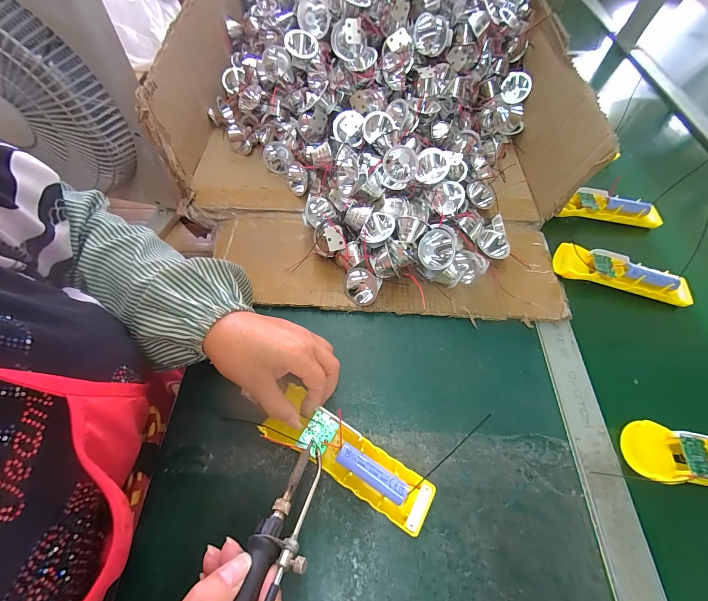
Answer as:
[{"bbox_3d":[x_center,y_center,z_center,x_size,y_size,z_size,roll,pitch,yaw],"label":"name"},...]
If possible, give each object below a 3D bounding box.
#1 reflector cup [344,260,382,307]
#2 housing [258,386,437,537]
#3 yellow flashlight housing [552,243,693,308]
[{"bbox_3d":[0.009,-0.019,0.360,0.043,0.047,0.026,4,23,-1],"label":"reflector cup"},{"bbox_3d":[-0.006,0.138,0.272,0.157,0.021,0.045,28,64,8],"label":"housing"},{"bbox_3d":[0.345,-0.036,0.399,0.157,0.026,0.048,15,60,5],"label":"yellow flashlight housing"}]

